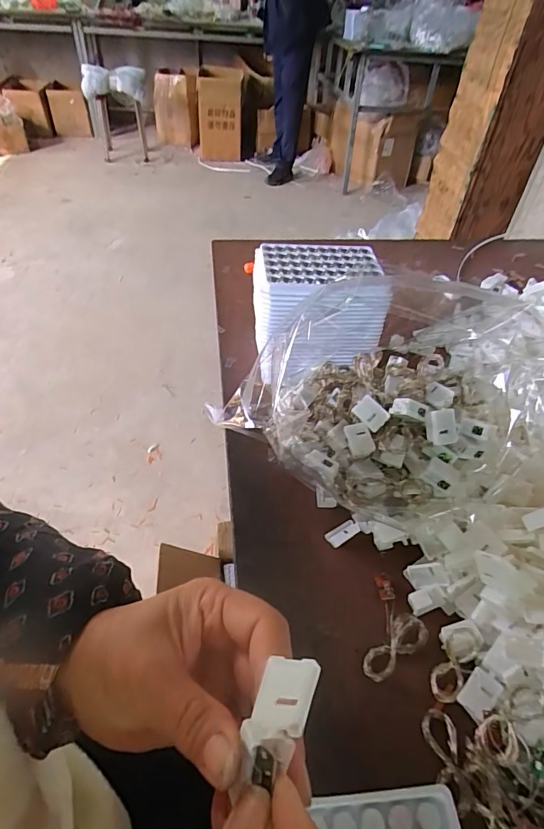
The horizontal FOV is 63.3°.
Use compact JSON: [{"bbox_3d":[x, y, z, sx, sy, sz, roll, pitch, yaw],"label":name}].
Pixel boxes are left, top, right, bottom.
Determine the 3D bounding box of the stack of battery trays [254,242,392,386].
[{"bbox_3d":[0.048,-0.108,0.482,0.127,0.117,0.122,-2,46,-6],"label":"stack of battery trays"}]

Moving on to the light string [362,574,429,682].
[{"bbox_3d":[0.091,0.156,0.322,0.040,0.010,0.075,13,46,11],"label":"light string"}]

